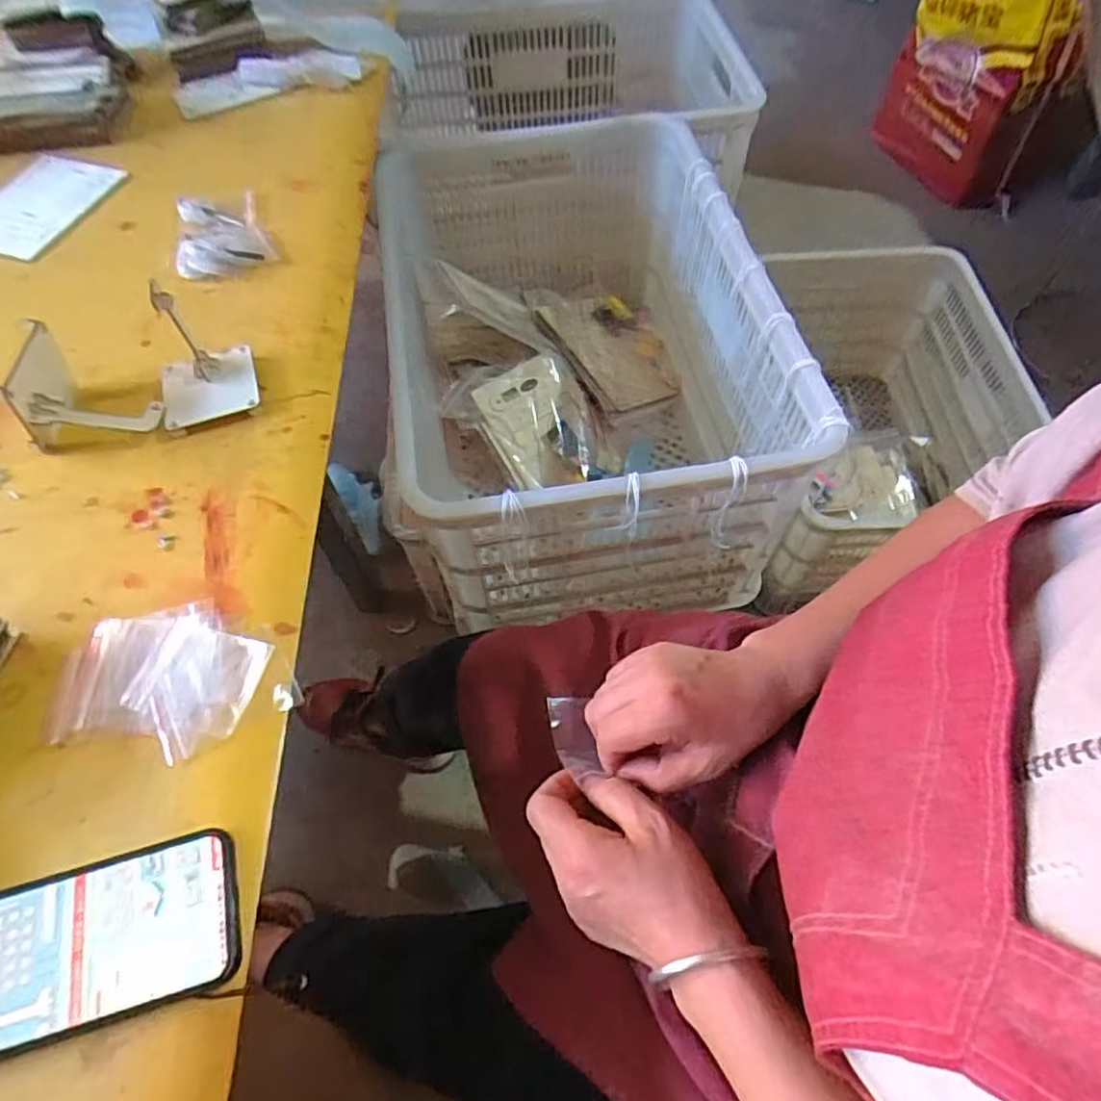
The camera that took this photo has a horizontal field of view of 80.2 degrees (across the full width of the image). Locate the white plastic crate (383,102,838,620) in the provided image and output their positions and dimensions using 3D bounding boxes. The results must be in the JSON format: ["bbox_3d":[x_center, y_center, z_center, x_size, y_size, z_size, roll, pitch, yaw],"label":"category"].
[{"bbox_3d":[0.018,-0.245,0.864,0.413,0.323,0.662,-12,60,-6],"label":"white plastic crate"}]

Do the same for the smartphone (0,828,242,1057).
[{"bbox_3d":[-0.248,0.207,0.340,0.162,0.012,0.076,-15,61,-6],"label":"smartphone"}]

